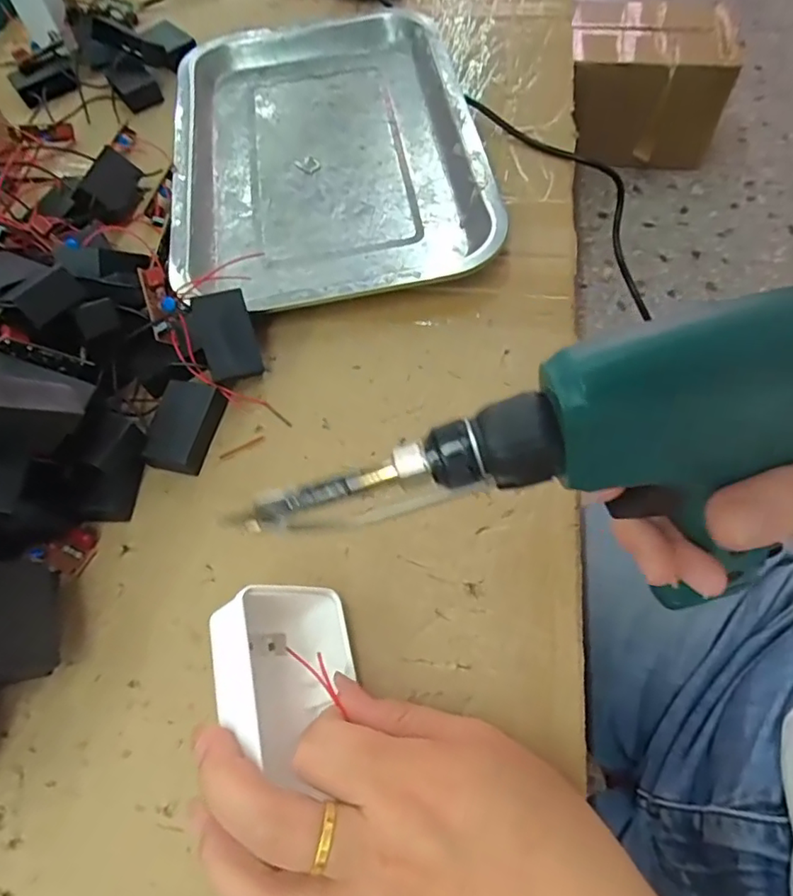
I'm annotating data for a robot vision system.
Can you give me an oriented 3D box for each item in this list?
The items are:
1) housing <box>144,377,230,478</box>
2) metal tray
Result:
[{"bbox_3d":[-0.114,-0.012,0.309,0.030,0.018,0.048,9,64,8],"label":"housing"},{"bbox_3d":[-0.052,-0.217,0.403,0.208,0.020,0.299,-10,63,-1],"label":"metal tray"}]

